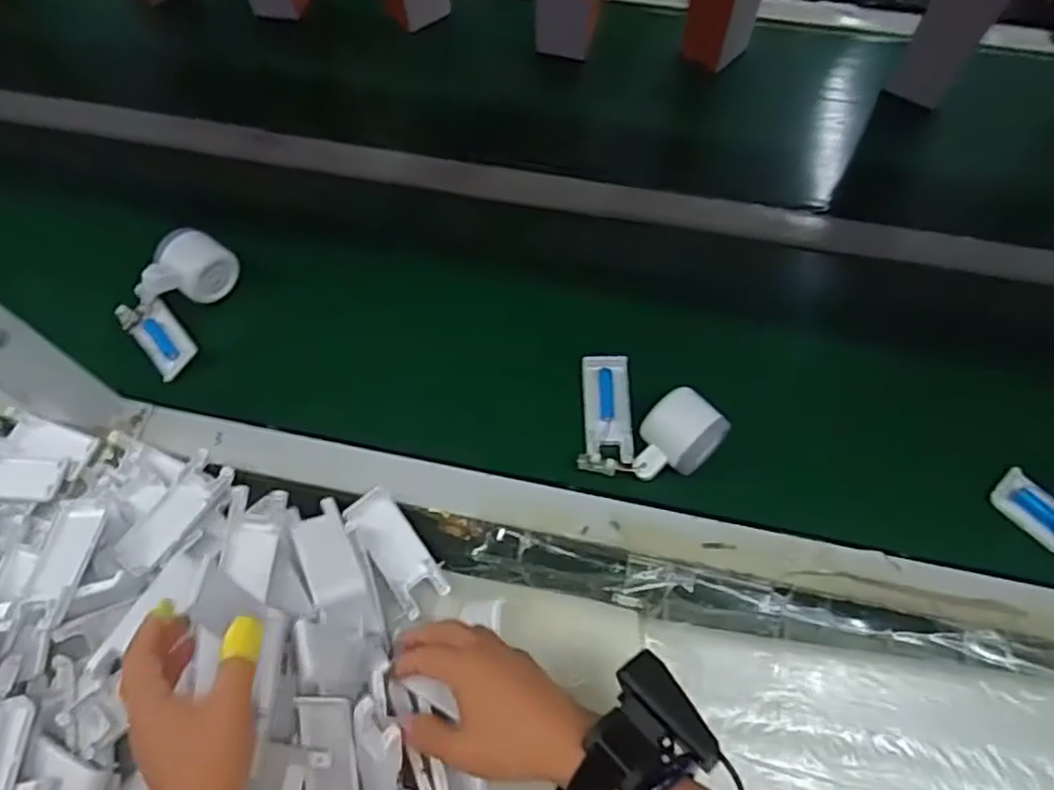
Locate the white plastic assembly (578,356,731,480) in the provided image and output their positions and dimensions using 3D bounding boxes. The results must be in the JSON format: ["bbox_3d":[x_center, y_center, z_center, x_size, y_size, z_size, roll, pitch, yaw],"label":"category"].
[{"bbox_3d":[0.107,0.011,0.602,0.128,0.052,0.128,-7,55,10],"label":"white plastic assembly"}]

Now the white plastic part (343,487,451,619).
[{"bbox_3d":[-0.105,0.125,0.552,0.039,0.027,0.104,-34,69,-14],"label":"white plastic part"}]

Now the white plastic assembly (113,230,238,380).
[{"bbox_3d":[-0.329,-0.095,0.652,0.094,0.048,0.122,39,72,17],"label":"white plastic assembly"}]

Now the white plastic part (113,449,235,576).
[{"bbox_3d":[-0.289,0.096,0.562,0.040,0.016,0.102,30,69,14],"label":"white plastic part"}]

